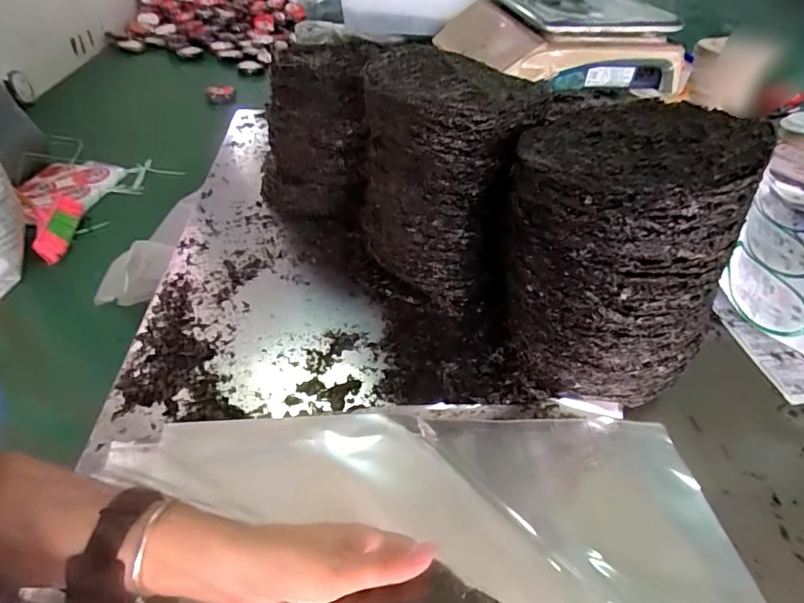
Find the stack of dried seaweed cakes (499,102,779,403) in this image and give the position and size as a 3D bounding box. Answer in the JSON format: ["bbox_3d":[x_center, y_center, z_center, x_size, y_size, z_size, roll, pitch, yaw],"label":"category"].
[{"bbox_3d":[0.212,-0.042,0.513,0.213,0.283,0.197,18,45,15],"label":"stack of dried seaweed cakes"}]

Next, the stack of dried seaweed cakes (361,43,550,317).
[{"bbox_3d":[0.050,-0.145,0.611,0.194,0.271,0.183,26,49,21],"label":"stack of dried seaweed cakes"}]

